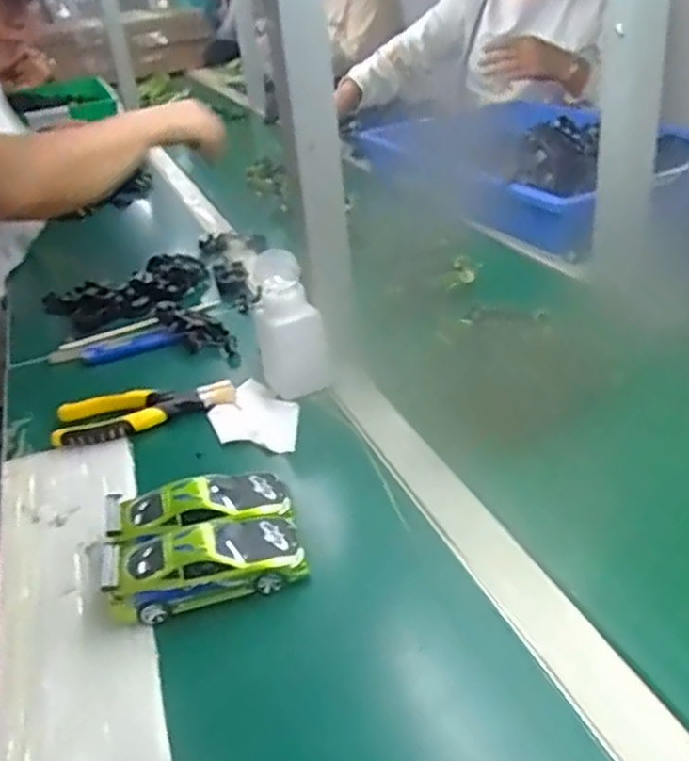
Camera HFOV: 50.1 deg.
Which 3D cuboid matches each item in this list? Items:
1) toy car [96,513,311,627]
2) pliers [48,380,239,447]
[{"bbox_3d":[-0.095,0.117,0.494,0.129,0.040,0.057,-14,31,-12],"label":"toy car"},{"bbox_3d":[-0.187,0.028,0.697,0.164,0.023,0.055,-13,31,-11],"label":"pliers"}]

